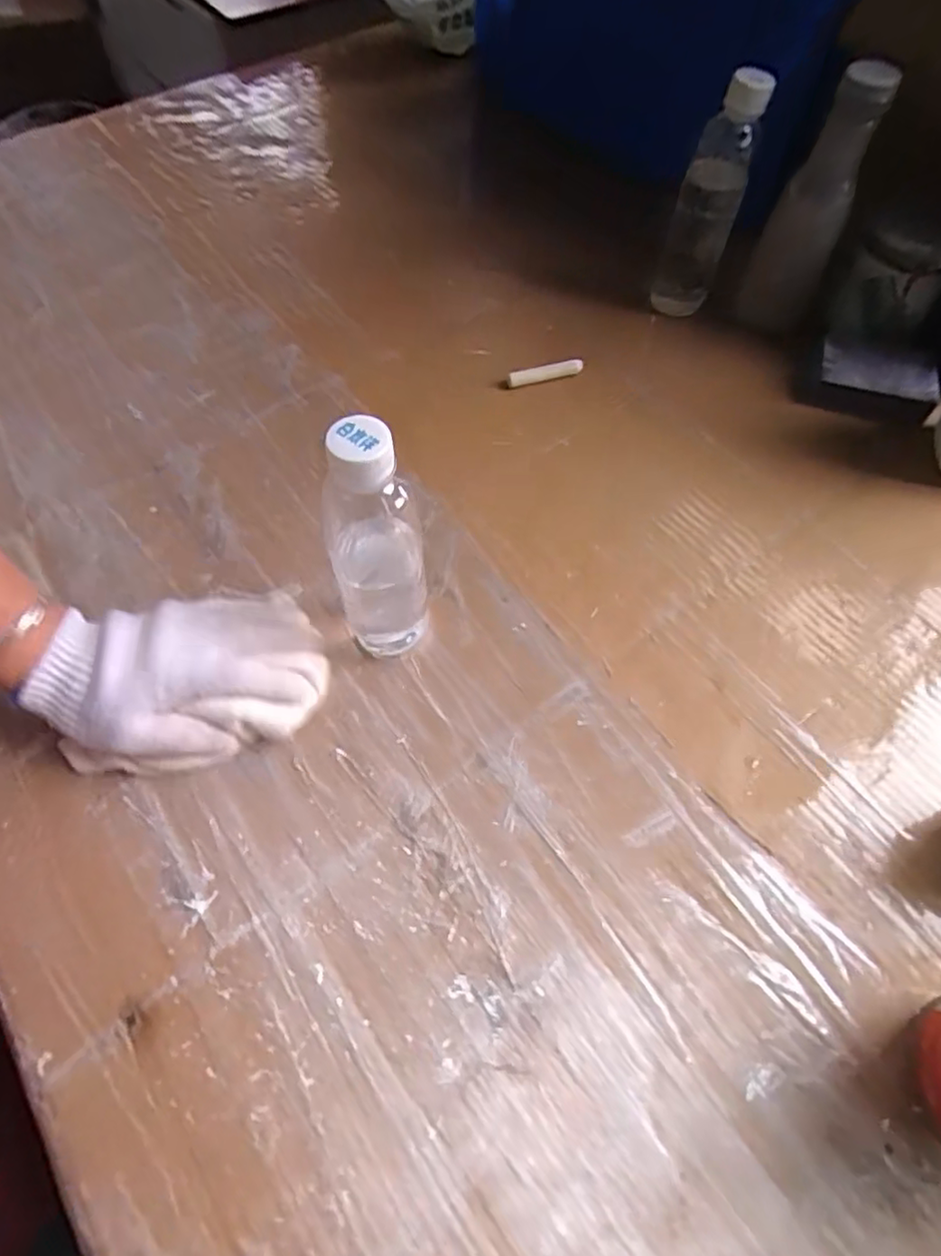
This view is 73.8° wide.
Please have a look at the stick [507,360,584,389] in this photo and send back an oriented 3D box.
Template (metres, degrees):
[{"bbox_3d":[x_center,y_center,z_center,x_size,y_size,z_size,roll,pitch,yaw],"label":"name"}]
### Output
[{"bbox_3d":[0.070,-0.233,0.570,0.073,0.012,0.011,-17,64,-8],"label":"stick"}]

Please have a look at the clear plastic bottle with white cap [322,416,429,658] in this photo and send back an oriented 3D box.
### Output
[{"bbox_3d":[-0.059,-0.050,0.382,0.059,0.188,0.061,-17,64,-8],"label":"clear plastic bottle with white cap"}]

